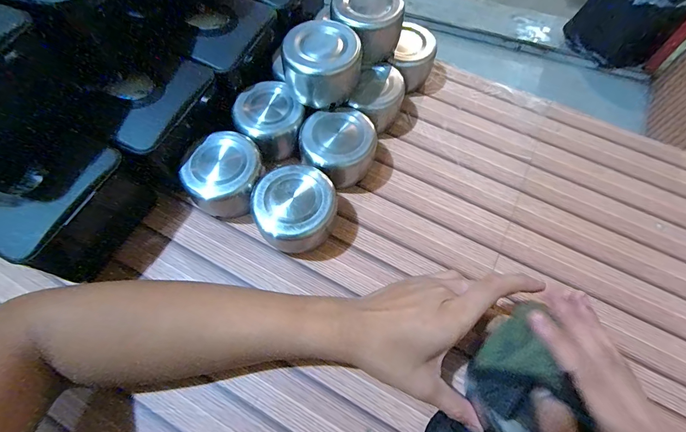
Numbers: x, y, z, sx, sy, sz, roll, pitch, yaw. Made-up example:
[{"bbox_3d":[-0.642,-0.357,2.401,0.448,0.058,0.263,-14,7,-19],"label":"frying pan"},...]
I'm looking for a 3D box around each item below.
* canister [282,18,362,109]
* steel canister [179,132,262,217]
[{"bbox_3d":[-0.020,-0.162,0.360,0.075,0.062,0.061,18,64,7],"label":"canister"},{"bbox_3d":[-0.120,-0.042,0.354,0.076,0.061,0.070,1,63,-1],"label":"steel canister"}]

